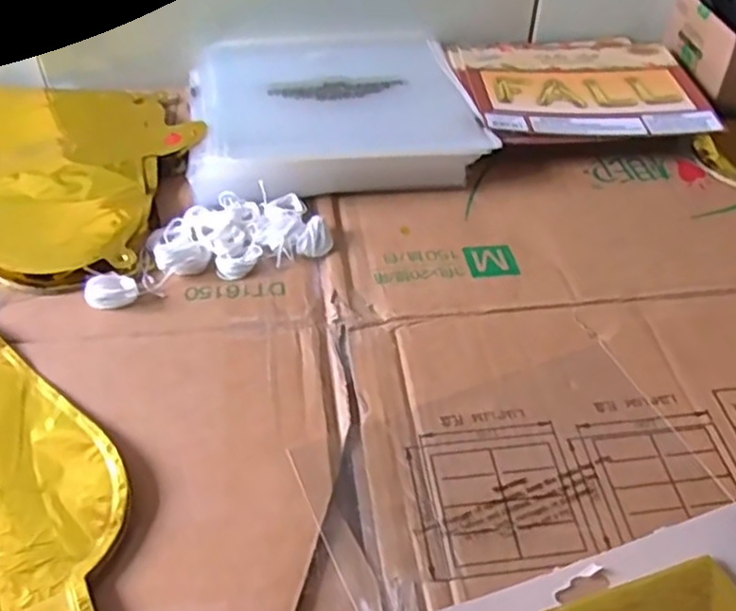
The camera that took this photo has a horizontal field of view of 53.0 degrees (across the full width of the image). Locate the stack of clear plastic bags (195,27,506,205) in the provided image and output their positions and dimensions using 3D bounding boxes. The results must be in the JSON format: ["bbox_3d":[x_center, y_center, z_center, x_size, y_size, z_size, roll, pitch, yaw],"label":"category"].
[{"bbox_3d":[-0.032,-0.173,0.621,0.226,0.034,0.242,-6,46,-7],"label":"stack of clear plastic bags"}]

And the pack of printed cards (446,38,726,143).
[{"bbox_3d":[0.180,-0.187,0.639,0.197,0.026,0.176,-3,45,-4],"label":"pack of printed cards"}]

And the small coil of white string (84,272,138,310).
[{"bbox_3d":[-0.160,-0.011,0.460,0.030,0.012,0.026,-13,47,-14],"label":"small coil of white string"}]

